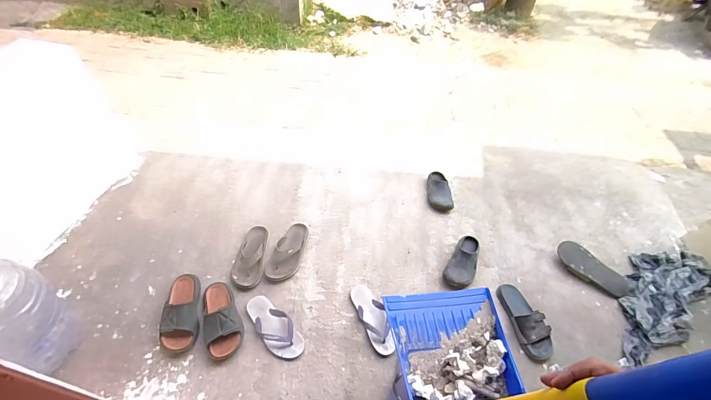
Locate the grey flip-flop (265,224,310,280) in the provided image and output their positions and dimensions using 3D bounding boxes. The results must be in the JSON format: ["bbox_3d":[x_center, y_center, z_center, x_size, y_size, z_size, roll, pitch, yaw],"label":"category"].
[{"bbox_3d":[-0.254,0.194,1.298,0.109,0.048,0.269,14,51,10],"label":"grey flip-flop"}]

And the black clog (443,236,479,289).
[{"bbox_3d":[0.432,0.231,1.301,0.106,0.101,0.267,27,54,19],"label":"black clog"}]

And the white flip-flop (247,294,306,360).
[{"bbox_3d":[-0.269,0.411,1.095,0.099,0.032,0.254,-35,60,-27],"label":"white flip-flop"}]

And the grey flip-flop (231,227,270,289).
[{"bbox_3d":[-0.400,0.200,1.273,0.110,0.048,0.276,1,50,-1],"label":"grey flip-flop"}]

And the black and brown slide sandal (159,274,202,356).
[{"bbox_3d":[-0.570,0.359,1.096,0.100,0.053,0.265,-10,51,-10],"label":"black and brown slide sandal"}]

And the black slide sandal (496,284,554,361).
[{"bbox_3d":[0.590,0.411,1.161,0.122,0.060,0.262,-9,51,-10],"label":"black slide sandal"}]

